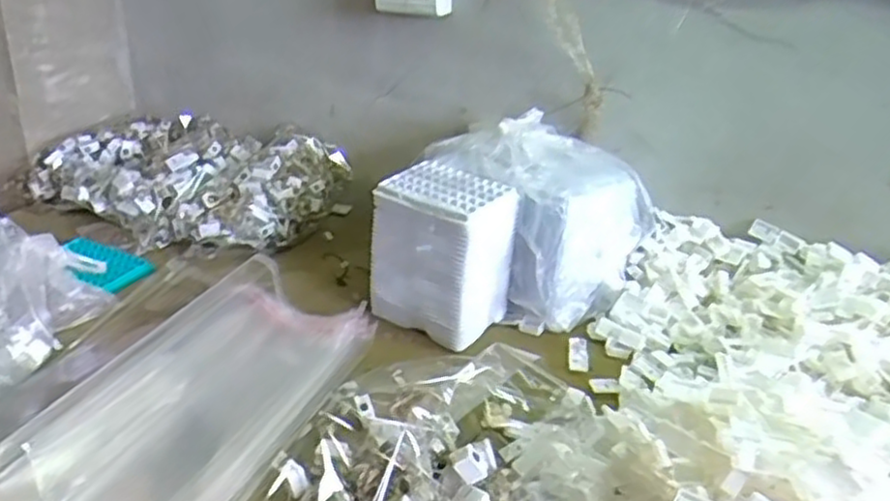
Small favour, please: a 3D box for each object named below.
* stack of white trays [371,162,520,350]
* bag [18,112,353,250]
[{"bbox_3d":[-0.003,0.004,0.790,0.131,0.155,0.093,18,29,29],"label":"stack of white trays"},{"bbox_3d":[-0.367,-0.110,1.034,0.415,0.094,0.239,14,28,22],"label":"bag"}]

